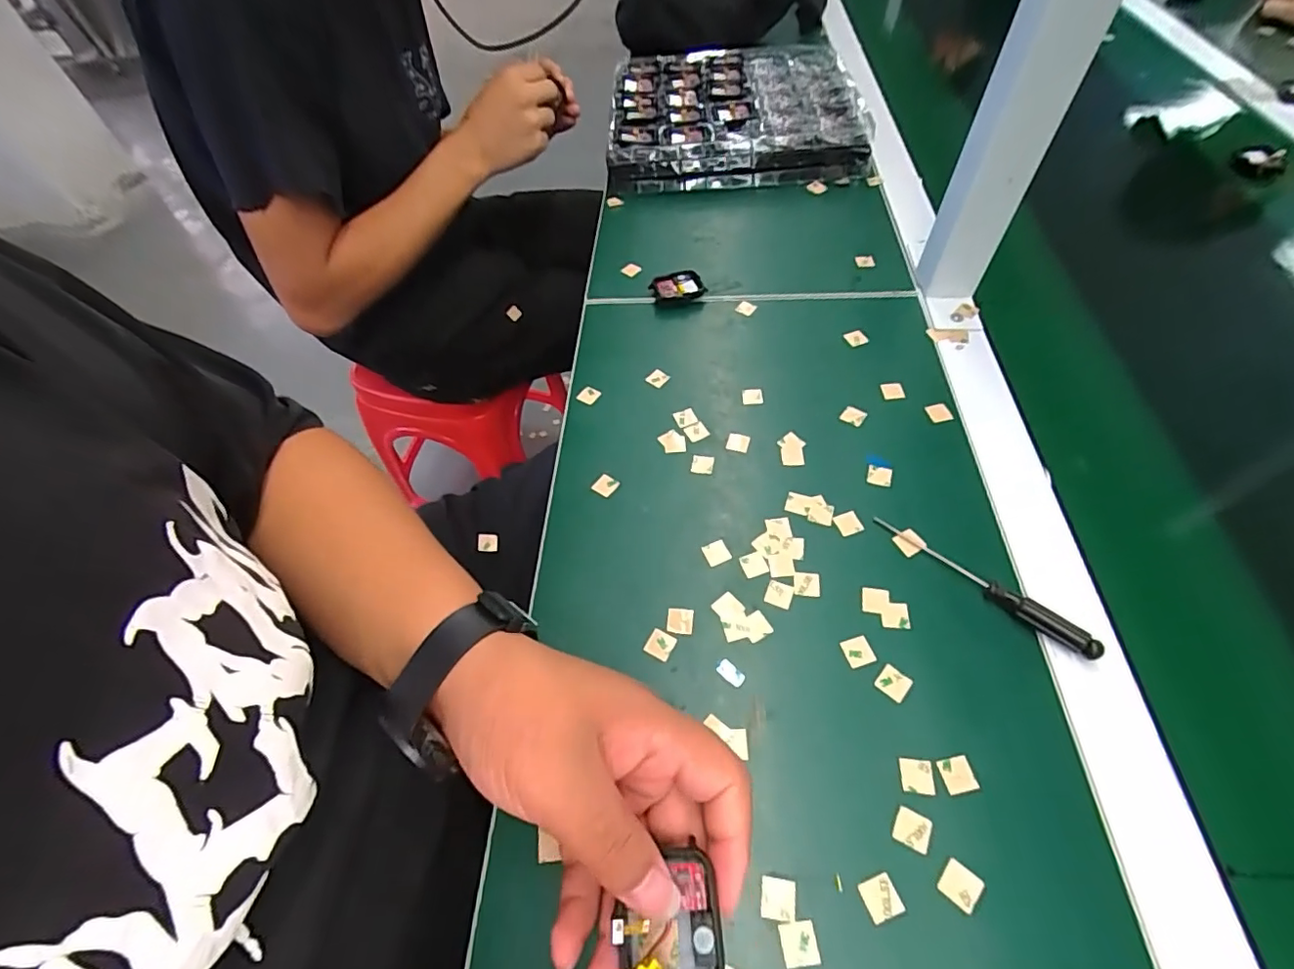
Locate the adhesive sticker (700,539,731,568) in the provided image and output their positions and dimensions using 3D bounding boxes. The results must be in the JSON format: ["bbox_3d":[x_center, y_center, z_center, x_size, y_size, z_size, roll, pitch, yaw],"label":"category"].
[{"bbox_3d":[0.045,0.045,0.361,0.016,0.004,0.015,-22,64,-8],"label":"adhesive sticker"}]

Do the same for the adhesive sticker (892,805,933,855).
[{"bbox_3d":[0.129,0.167,0.268,0.016,0.004,0.015,23,60,18],"label":"adhesive sticker"}]

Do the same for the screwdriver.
[{"bbox_3d":[0.197,0.057,0.330,0.011,0.017,0.130,-40,62,-21],"label":"screwdriver"}]

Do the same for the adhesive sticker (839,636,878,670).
[{"bbox_3d":[0.121,0.096,0.319,0.016,0.004,0.017,-18,61,-5],"label":"adhesive sticker"}]

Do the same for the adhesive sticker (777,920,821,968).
[{"bbox_3d":[0.068,0.206,0.248,0.016,0.004,0.016,-11,56,3],"label":"adhesive sticker"}]

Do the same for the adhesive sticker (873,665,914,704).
[{"bbox_3d":[0.137,0.110,0.308,0.016,0.004,0.016,38,71,24],"label":"adhesive sticker"}]

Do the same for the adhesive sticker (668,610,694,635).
[{"bbox_3d":[0.020,0.083,0.337,0.015,0.004,0.015,4,61,1],"label":"adhesive sticker"}]

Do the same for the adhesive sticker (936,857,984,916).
[{"bbox_3d":[0.144,0.185,0.255,0.017,0.004,0.017,35,68,28],"label":"adhesive sticker"}]

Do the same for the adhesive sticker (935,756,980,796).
[{"bbox_3d":[0.157,0.147,0.281,0.016,0.004,0.016,-12,58,0],"label":"adhesive sticker"}]

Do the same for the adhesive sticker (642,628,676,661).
[{"bbox_3d":[0.008,0.095,0.330,0.015,0.004,0.015,27,69,13],"label":"adhesive sticker"}]

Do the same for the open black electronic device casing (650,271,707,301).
[{"bbox_3d":[0.029,-0.181,0.511,0.048,0.014,0.032,-6,55,-1],"label":"open black electronic device casing"}]

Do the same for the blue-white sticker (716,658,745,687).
[{"bbox_3d":[0.048,0.107,0.316,0.017,0.004,0.009,36,65,24],"label":"blue-white sticker"}]

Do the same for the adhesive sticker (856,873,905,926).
[{"bbox_3d":[0.108,0.191,0.256,0.016,0.004,0.016,-21,56,-8],"label":"adhesive sticker"}]

